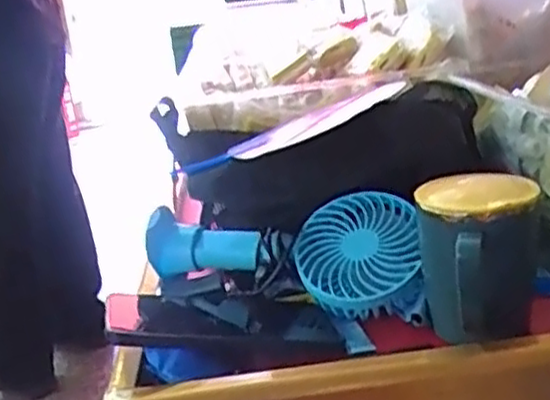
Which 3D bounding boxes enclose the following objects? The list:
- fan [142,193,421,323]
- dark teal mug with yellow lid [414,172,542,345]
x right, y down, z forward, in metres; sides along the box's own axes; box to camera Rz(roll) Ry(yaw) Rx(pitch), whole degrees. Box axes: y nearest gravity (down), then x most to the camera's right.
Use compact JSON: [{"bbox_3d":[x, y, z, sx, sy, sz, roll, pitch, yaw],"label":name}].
[{"bbox_3d":[0.012,0.041,0.589,0.225,0.067,0.087,3,20,28],"label":"fan"},{"bbox_3d":[0.138,0.042,0.496,0.078,0.099,0.096,-3,18,14],"label":"dark teal mug with yellow lid"}]

